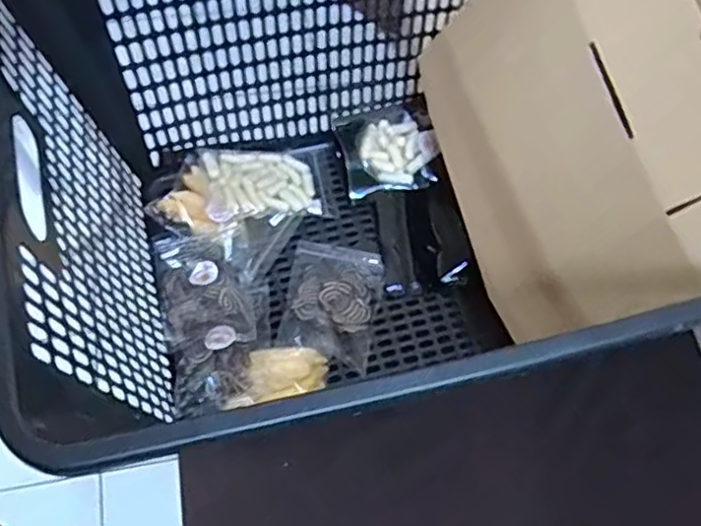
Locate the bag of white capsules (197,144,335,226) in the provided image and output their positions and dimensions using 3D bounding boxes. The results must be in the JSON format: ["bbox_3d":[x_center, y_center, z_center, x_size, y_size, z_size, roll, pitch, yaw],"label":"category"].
[{"bbox_3d":[-0.094,-0.089,0.735,0.140,0.016,0.095,-3,59,-22],"label":"bag of white capsules"}]

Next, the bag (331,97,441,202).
[{"bbox_3d":[0.044,-0.128,0.754,0.111,0.024,0.103,-12,64,-8],"label":"bag"}]

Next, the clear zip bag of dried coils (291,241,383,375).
[{"bbox_3d":[-0.017,0.038,0.679,0.091,0.026,0.134,7,63,2],"label":"clear zip bag of dried coils"}]

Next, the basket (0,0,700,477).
[{"bbox_3d":[0.017,-0.062,0.574,0.506,0.316,0.425,-13,64,-8],"label":"basket"}]

